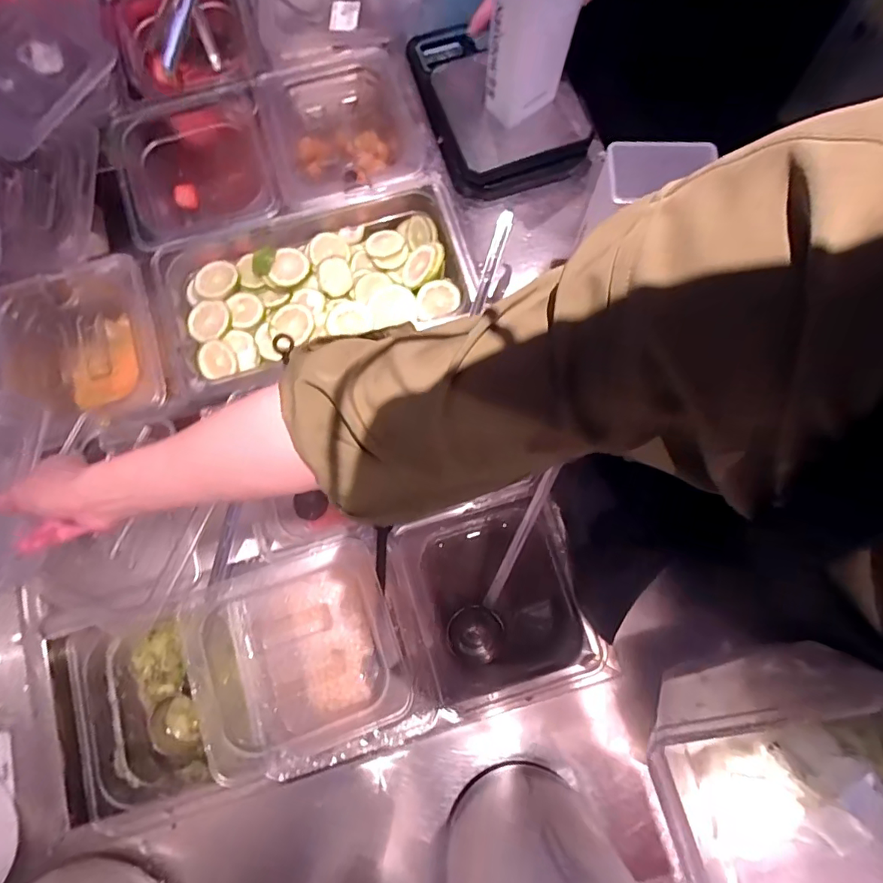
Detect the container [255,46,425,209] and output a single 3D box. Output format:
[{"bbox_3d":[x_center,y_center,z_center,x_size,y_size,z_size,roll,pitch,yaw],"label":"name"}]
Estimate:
[{"bbox_3d":[-0.111,-0.337,0.579,0.167,0.079,0.170,0,79,0],"label":"container"}]

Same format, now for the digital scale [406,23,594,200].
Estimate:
[{"bbox_3d":[0.064,-0.365,0.538,0.150,0.047,0.191,-20,80,-4],"label":"digital scale"}]

